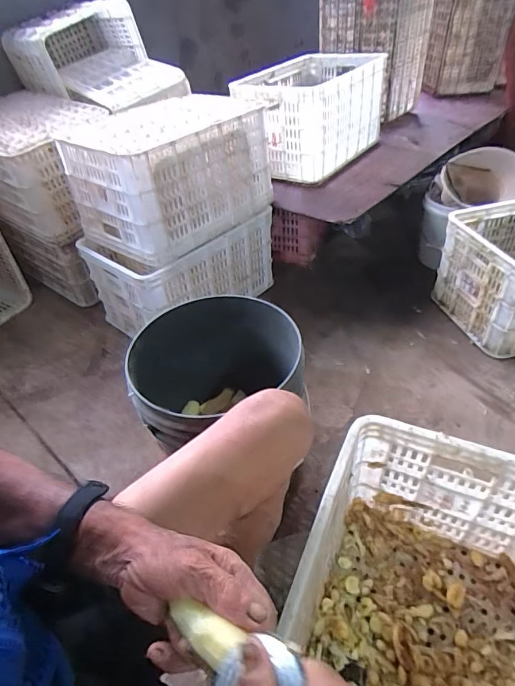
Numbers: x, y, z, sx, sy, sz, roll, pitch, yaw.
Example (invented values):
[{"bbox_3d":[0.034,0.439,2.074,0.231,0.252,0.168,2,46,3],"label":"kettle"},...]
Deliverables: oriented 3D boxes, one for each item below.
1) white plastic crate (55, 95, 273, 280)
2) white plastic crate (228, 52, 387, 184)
[{"bbox_3d":[-0.250,-0.490,1.215,0.363,0.297,0.545,27,50,30],"label":"white plastic crate"},{"bbox_3d":[0.202,-0.848,1.537,0.374,0.274,0.566,26,50,30],"label":"white plastic crate"}]

